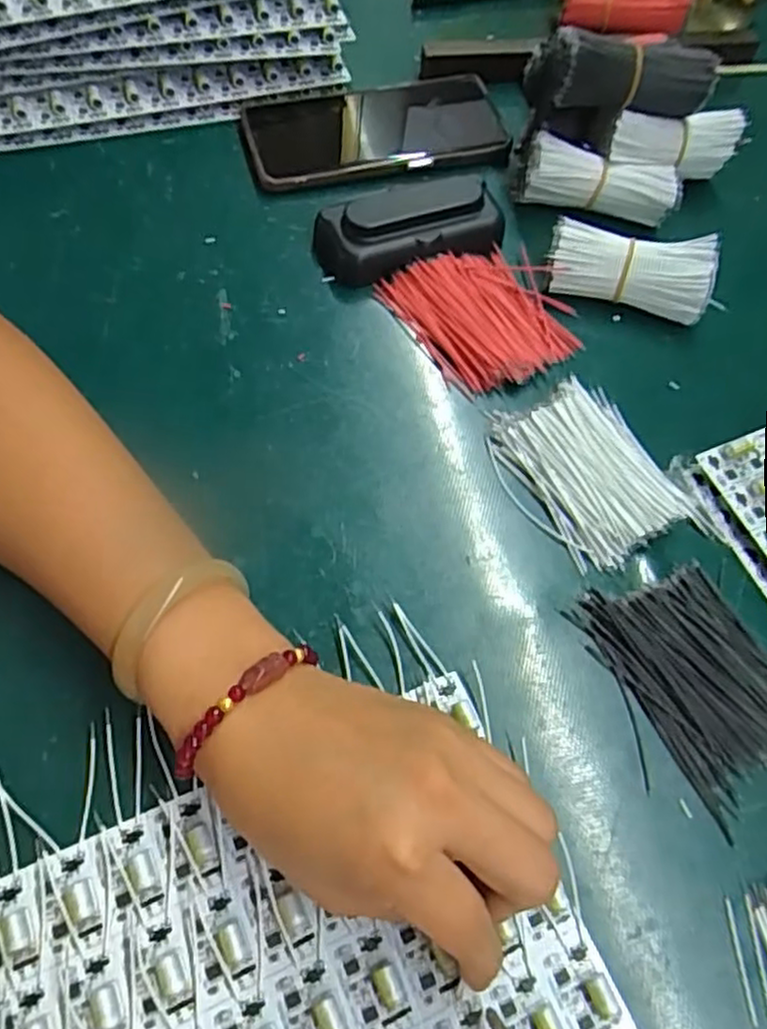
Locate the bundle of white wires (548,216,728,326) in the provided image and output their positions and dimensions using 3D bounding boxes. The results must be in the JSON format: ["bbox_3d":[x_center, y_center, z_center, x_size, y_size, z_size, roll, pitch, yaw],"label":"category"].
[{"bbox_3d":[0.140,-0.136,0.392,0.094,0.035,0.030,15,64,4],"label":"bundle of white wires"}]

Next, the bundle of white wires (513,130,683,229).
[{"bbox_3d":[0.128,-0.198,0.416,0.090,0.029,0.023,14,64,4],"label":"bundle of white wires"}]

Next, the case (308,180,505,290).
[{"bbox_3d":[0.015,-0.164,0.405,0.106,0.029,0.041,-12,65,-9],"label":"case"}]

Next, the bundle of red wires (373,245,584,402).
[{"bbox_3d":[0.057,-0.114,0.386,0.083,0.017,0.093,-28,69,-16],"label":"bundle of red wires"}]

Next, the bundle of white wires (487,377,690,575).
[{"bbox_3d":[0.099,-0.021,0.346,0.070,0.013,0.092,-22,67,-13],"label":"bundle of white wires"}]

